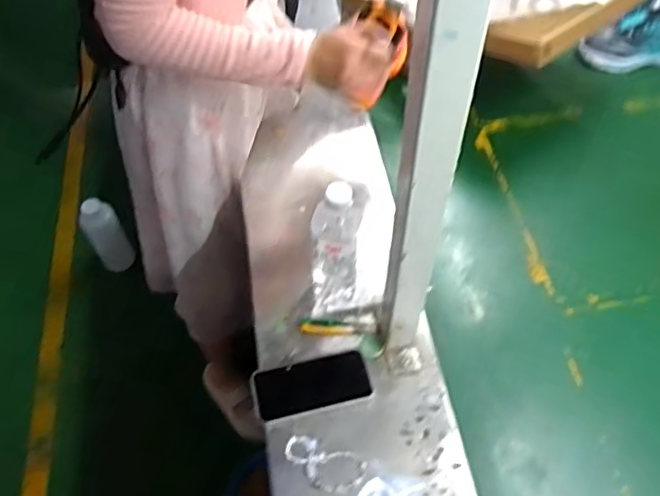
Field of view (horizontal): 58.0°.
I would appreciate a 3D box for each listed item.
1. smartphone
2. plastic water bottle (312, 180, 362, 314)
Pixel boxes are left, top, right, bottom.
[{"bbox_3d":[-0.023,0.177,0.775,0.145,0.007,0.069,-11,59,-11],"label":"smartphone"},{"bbox_3d":[0.006,0.008,0.774,0.066,0.212,0.064,-4,55,-3],"label":"plastic water bottle"}]

